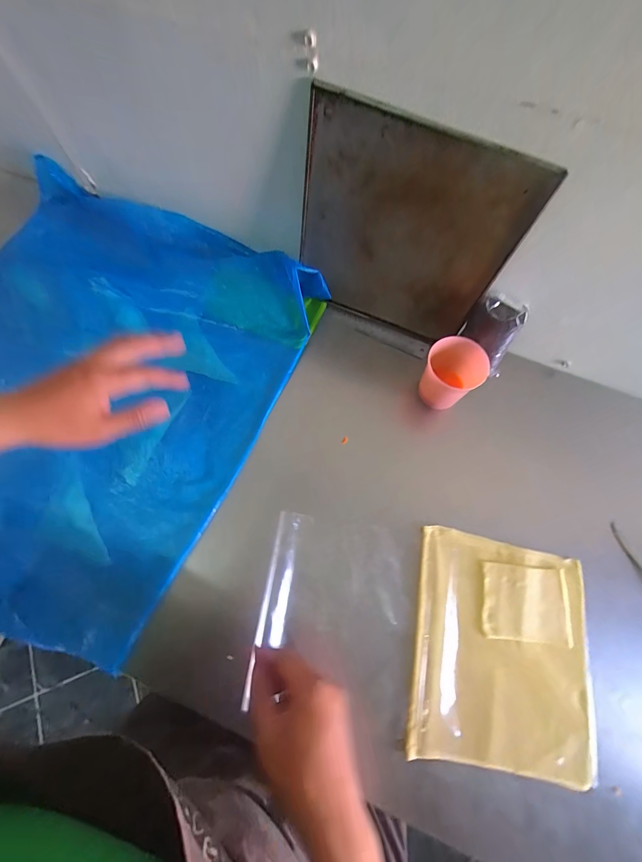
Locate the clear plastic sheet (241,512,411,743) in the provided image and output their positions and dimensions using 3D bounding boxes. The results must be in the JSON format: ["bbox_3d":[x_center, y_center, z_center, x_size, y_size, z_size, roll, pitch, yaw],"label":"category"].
[{"bbox_3d":[0.017,0.221,0.417,0.175,0.012,0.213,8,70,4],"label":"clear plastic sheet"}]

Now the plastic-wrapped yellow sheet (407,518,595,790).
[{"bbox_3d":[0.211,0.251,0.397,0.193,0.008,0.236,10,70,5],"label":"plastic-wrapped yellow sheet"}]

